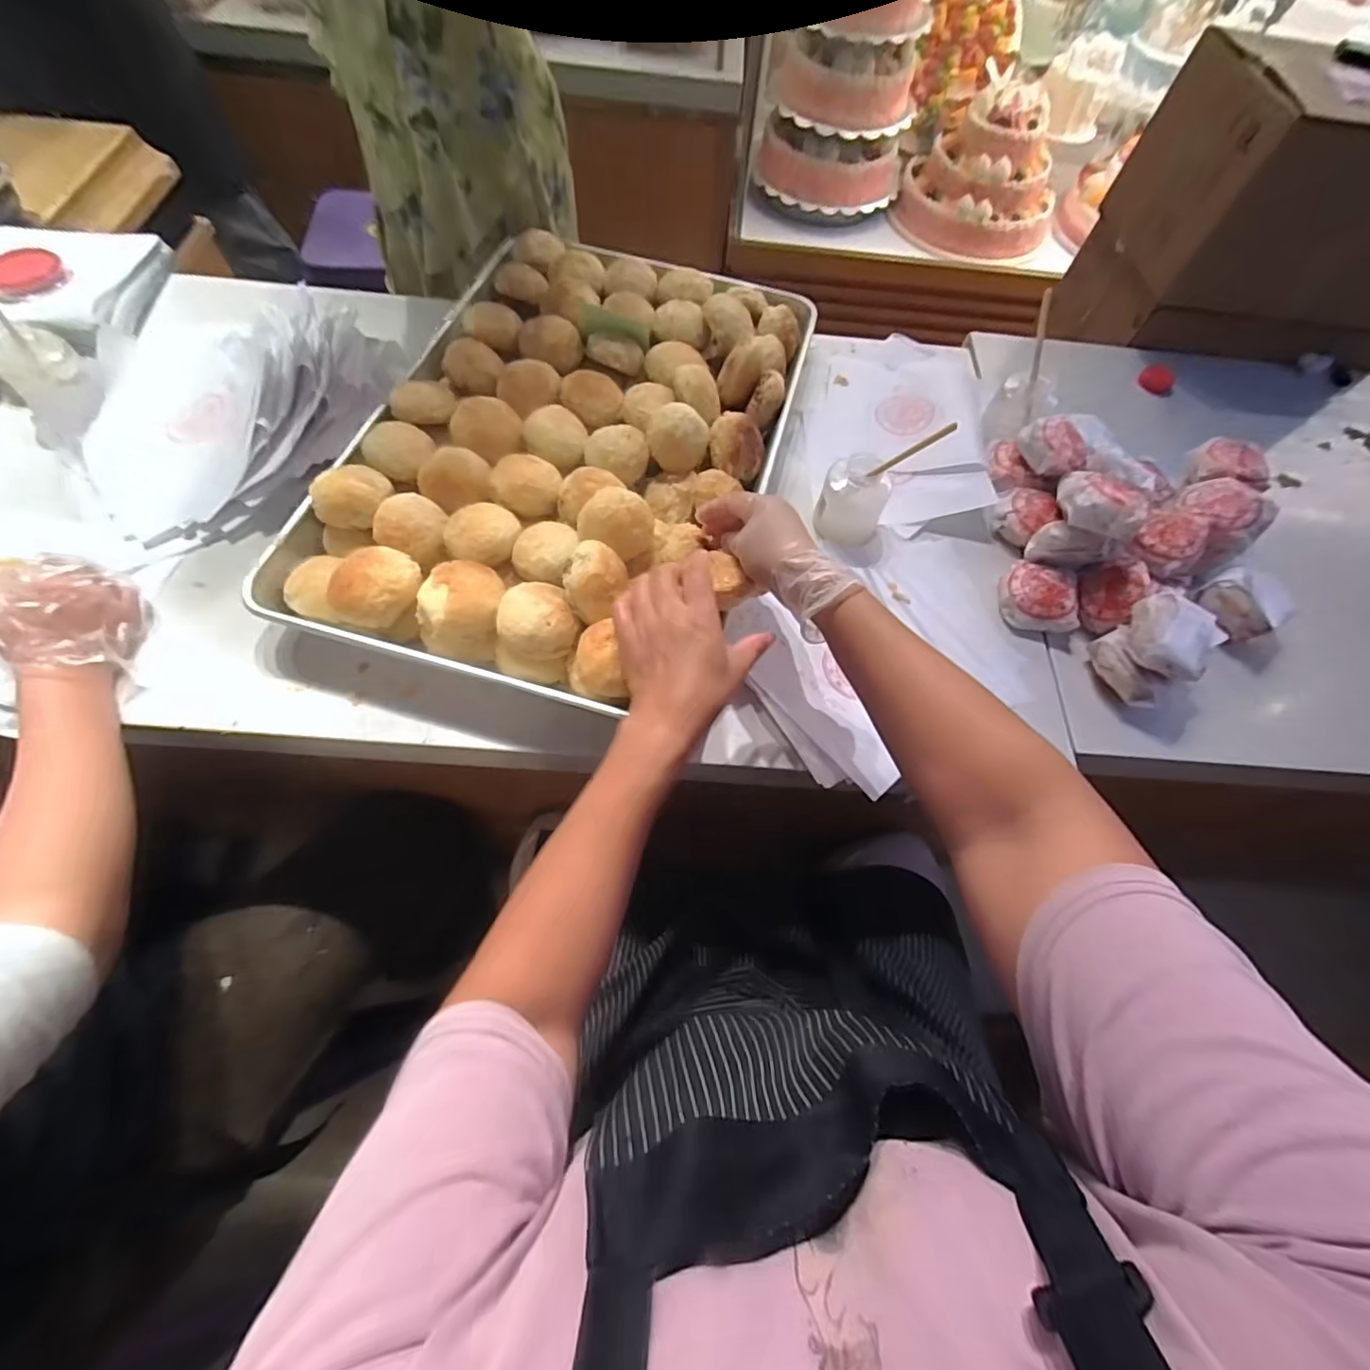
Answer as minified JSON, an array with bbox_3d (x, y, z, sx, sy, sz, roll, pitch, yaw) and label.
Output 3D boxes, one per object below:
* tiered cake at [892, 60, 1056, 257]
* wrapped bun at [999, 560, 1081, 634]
[{"bbox_3d":[0.723,-1.242,1.376,0.361,0.236,0.424,24,64,8],"label":"tiered cake"},{"bbox_3d":[0.352,-0.086,0.576,0.068,0.039,0.068,15,63,4],"label":"wrapped bun"}]

